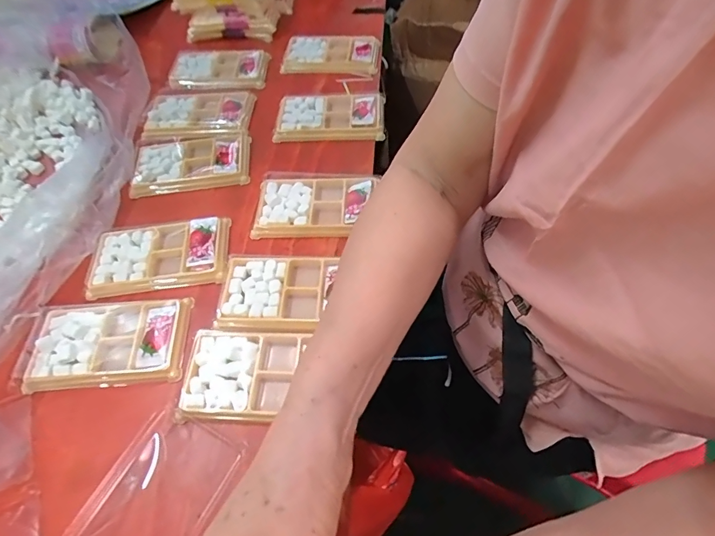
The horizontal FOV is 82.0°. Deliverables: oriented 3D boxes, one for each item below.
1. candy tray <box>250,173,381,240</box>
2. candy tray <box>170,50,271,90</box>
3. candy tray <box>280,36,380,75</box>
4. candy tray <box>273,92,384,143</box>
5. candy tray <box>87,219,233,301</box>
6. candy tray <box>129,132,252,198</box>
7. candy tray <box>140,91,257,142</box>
[{"bbox_3d":[-0.048,-0.068,0.447,0.126,0.019,0.078,-2,57,3],"label":"candy tray"},{"bbox_3d":[-0.197,-0.290,0.593,0.131,0.023,0.102,-6,57,0],"label":"candy tray"},{"bbox_3d":[-0.038,-0.312,0.600,0.138,0.015,0.079,5,58,7],"label":"candy tray"},{"bbox_3d":[-0.034,-0.194,0.524,0.135,0.016,0.082,-1,57,3],"label":"candy tray"},{"bbox_3d":[-0.200,-0.011,0.422,0.133,0.023,0.072,-8,57,-1],"label":"candy tray"},{"bbox_3d":[-0.199,-0.130,0.492,0.134,0.018,0.084,-7,57,0],"label":"candy tray"},{"bbox_3d":[-0.207,-0.201,0.537,0.130,0.017,0.090,-4,57,2],"label":"candy tray"}]

